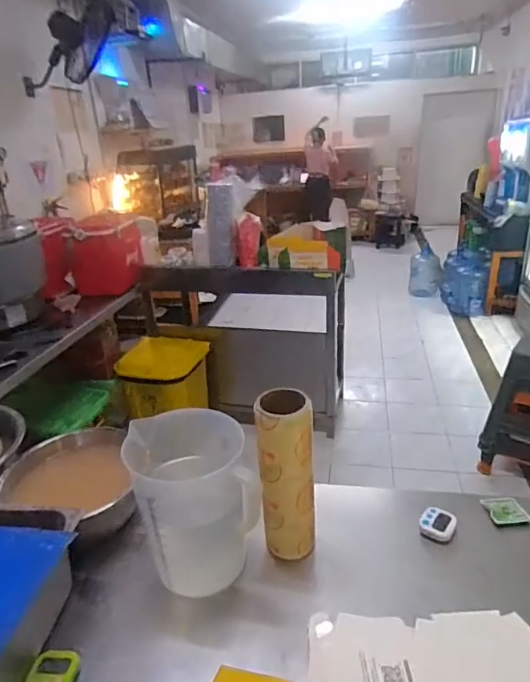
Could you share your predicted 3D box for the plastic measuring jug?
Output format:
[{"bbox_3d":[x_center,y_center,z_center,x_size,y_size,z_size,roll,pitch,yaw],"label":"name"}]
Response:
[{"bbox_3d":[-0.125,0.271,0.822,0.172,0.247,0.196,-14,27,-22],"label":"plastic measuring jug"}]

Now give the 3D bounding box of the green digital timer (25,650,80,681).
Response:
[{"bbox_3d":[-0.303,0.471,0.666,0.060,0.025,0.062,-2,25,5],"label":"green digital timer"}]

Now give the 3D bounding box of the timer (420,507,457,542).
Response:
[{"bbox_3d":[0.327,0.344,0.881,0.060,0.016,0.062,13,29,31],"label":"timer"}]

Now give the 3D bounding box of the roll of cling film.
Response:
[{"bbox_3d":[0.039,0.230,0.807,0.089,0.304,0.087,-3,25,1],"label":"roll of cling film"}]

